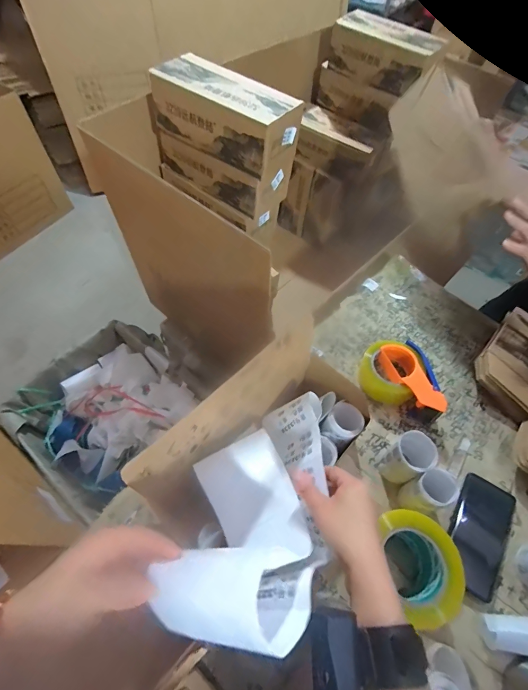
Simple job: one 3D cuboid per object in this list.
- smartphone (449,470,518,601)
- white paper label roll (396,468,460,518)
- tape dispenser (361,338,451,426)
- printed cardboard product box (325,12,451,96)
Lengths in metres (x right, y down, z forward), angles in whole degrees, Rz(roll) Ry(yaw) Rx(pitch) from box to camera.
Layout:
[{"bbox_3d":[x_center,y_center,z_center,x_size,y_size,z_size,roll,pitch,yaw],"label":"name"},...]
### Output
[{"bbox_3d":[0.324,0.282,0.521,0.078,0.011,0.155,29,67,17],"label":"smartphone"},{"bbox_3d":[0.236,0.221,0.509,0.052,0.100,0.048,-23,61,-15],"label":"white paper label roll"},{"bbox_3d":[0.245,0.065,0.629,0.115,0.053,0.157,-6,58,-5],"label":"tape dispenser"},{"bbox_3d":[0.373,-0.862,1.022,0.175,0.121,0.321,-38,65,-22],"label":"printed cardboard product box"}]

